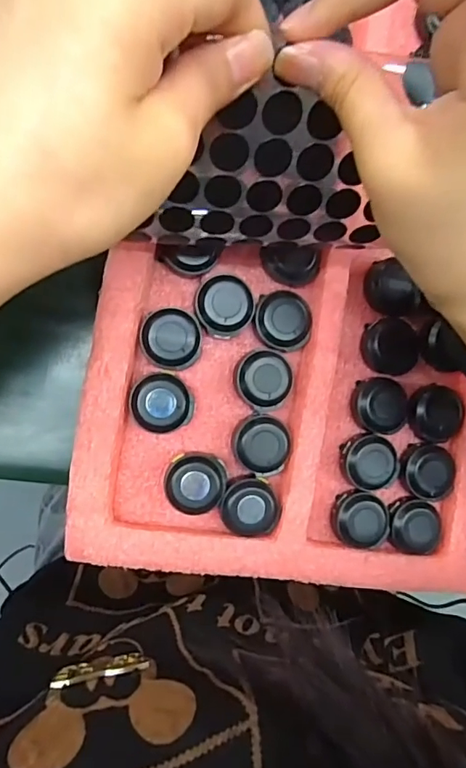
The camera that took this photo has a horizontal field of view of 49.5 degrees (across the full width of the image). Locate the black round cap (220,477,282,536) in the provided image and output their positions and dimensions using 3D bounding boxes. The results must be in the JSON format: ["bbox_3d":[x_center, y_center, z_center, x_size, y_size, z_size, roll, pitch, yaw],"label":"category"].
[{"bbox_3d":[0.009,0.061,0.253,0.030,0.010,0.027,5,91,-11],"label":"black round cap"}]

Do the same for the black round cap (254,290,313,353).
[{"bbox_3d":[0.026,-0.032,0.256,0.029,0.013,0.031,0,92,-11],"label":"black round cap"}]

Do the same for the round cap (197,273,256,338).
[{"bbox_3d":[-0.004,-0.039,0.250,0.028,0.014,0.028,0,92,-11],"label":"round cap"}]

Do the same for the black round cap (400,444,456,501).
[{"bbox_3d":[0.106,0.047,0.273,0.031,0.010,0.028,34,86,-10],"label":"black round cap"}]

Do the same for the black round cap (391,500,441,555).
[{"bbox_3d":[0.097,0.076,0.270,0.028,0.007,0.027,0,92,-11],"label":"black round cap"}]

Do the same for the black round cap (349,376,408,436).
[{"bbox_3d":[0.078,0.011,0.269,0.028,0.010,0.028,0,92,-11],"label":"black round cap"}]

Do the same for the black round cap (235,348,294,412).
[{"bbox_3d":[0.017,-0.002,0.255,0.031,0.012,0.031,0,92,-11],"label":"black round cap"}]

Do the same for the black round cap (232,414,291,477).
[{"bbox_3d":[0.014,0.030,0.254,0.029,0.012,0.028,0,92,-11],"label":"black round cap"}]

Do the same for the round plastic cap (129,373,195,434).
[{"bbox_3d":[-0.035,0.009,0.245,0.028,0.015,0.028,0,92,-11],"label":"round plastic cap"}]

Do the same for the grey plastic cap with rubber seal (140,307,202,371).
[{"bbox_3d":[-0.030,-0.022,0.245,0.028,0.015,0.028,0,92,-11],"label":"grey plastic cap with rubber seal"}]

